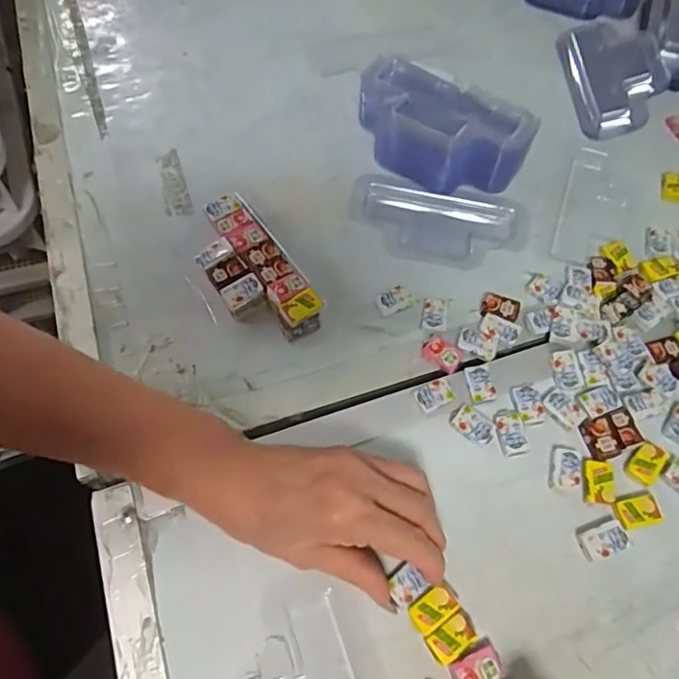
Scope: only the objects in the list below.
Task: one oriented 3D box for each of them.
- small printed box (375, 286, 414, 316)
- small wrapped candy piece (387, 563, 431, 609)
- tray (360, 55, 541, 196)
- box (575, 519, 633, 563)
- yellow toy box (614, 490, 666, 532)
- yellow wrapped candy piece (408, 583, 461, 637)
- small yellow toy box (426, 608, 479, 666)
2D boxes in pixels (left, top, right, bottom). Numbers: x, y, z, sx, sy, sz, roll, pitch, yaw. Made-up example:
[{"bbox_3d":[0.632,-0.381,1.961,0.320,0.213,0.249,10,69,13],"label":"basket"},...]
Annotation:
[{"bbox_3d":[0.039,-0.028,0.405,0.026,0.006,0.018,-27,66,-14],"label":"small printed box"},{"bbox_3d":[0.037,0.139,0.318,0.020,0.004,0.019,-36,69,-17],"label":"small wrapped candy piece"},{"bbox_3d":[0.079,-0.169,0.453,0.141,0.052,0.083,41,69,18],"label":"tray"},{"bbox_3d":[0.157,0.119,0.335,0.029,0.006,0.017,-17,64,-9],"label":"box"},{"bbox_3d":[0.181,0.104,0.342,0.027,0.005,0.018,-13,64,-7],"label":"yellow toy box"},{"bbox_3d":[0.054,0.150,0.315,0.028,0.004,0.017,-31,67,-16],"label":"yellow wrapped candy piece"},{"bbox_3d":[0.062,0.163,0.308,0.027,0.004,0.017,-32,67,-16],"label":"small yellow toy box"}]

